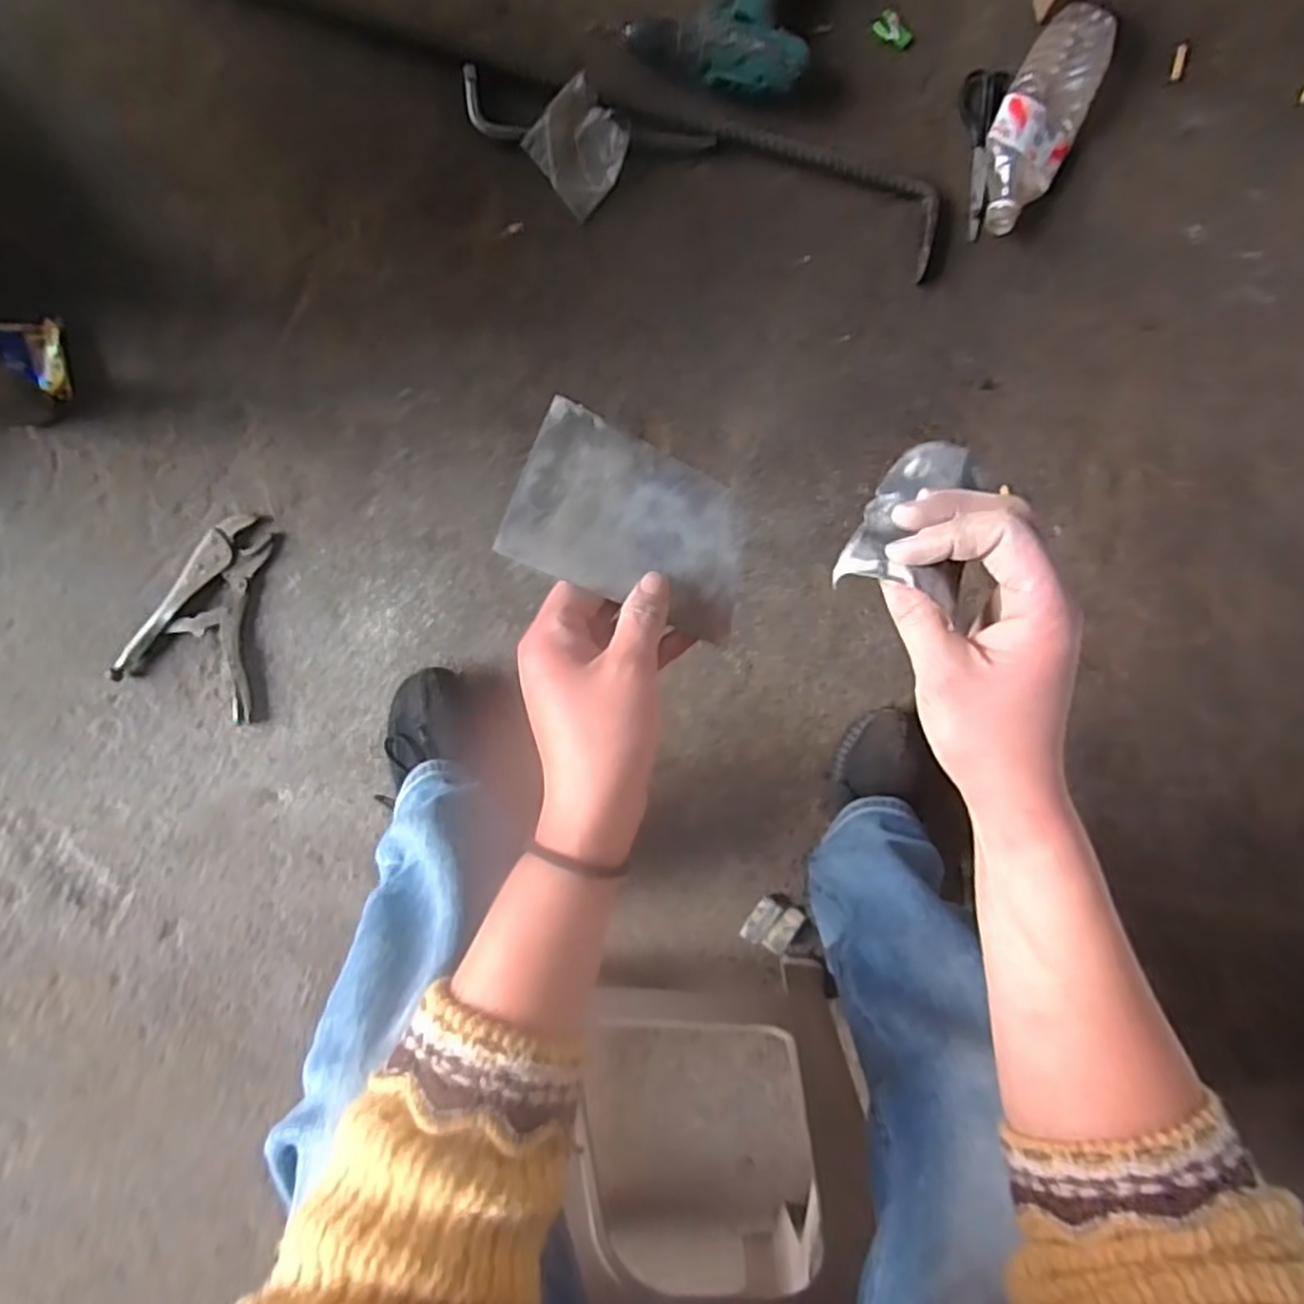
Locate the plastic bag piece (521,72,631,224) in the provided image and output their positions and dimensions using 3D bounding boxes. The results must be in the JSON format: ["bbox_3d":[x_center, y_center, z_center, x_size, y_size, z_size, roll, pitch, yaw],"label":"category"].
[{"bbox_3d":[-0.071,-0.499,0.730,0.088,0.014,0.092,-39,101,18],"label":"plastic bag piece"}]

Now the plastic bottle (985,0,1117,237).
[{"bbox_3d":[0.389,-0.531,0.740,0.084,0.046,0.204,26,93,-8],"label":"plastic bottle"}]

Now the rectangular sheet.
[{"bbox_3d":[-0.004,-0.059,0.350,0.122,0.004,0.073,22,90,-26],"label":"rectangular sheet"}]

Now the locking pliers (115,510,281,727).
[{"bbox_3d":[-0.463,-0.045,0.764,0.125,0.019,0.208,16,95,-7],"label":"locking pliers"}]

